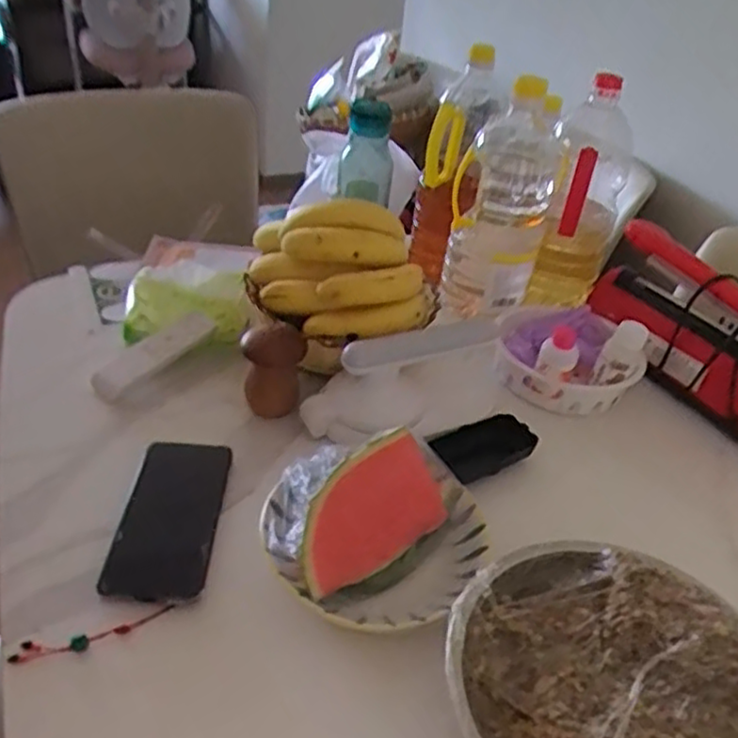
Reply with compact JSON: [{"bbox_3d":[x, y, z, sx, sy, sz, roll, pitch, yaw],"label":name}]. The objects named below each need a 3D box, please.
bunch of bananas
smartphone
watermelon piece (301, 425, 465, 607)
[{"bbox_3d":[-0.026,-0.108,0.704,0.166,0.110,0.135,-8,38,-20],"label":"bunch of bananas"},{"bbox_3d":[-0.162,0.119,0.575,0.079,0.011,0.165,-4,37,2],"label":"smartphone"},{"bbox_3d":[0.004,0.115,0.545,0.148,0.044,0.101,-28,66,-22],"label":"watermelon piece"}]

